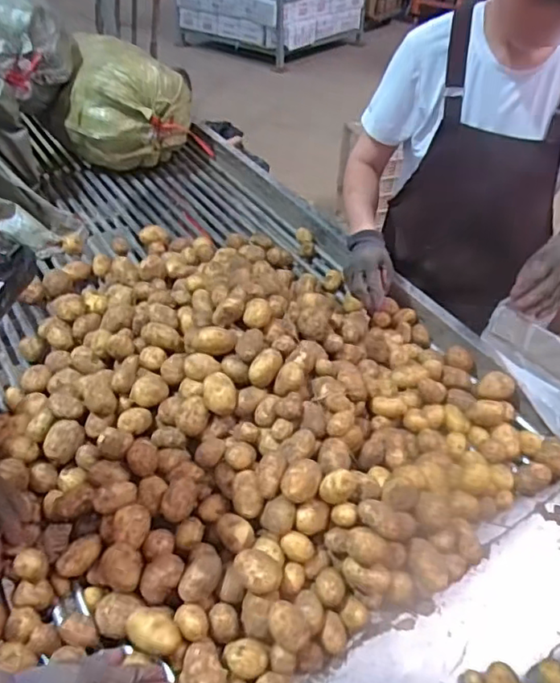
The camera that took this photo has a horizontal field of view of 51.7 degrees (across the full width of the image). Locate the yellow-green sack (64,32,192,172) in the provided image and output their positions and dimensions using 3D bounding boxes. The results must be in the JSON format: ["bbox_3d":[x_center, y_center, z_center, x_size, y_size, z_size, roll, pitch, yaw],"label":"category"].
[{"bbox_3d":[-0.382,-0.612,1.493,0.300,0.246,0.274,-3,40,-7],"label":"yellow-green sack"}]

